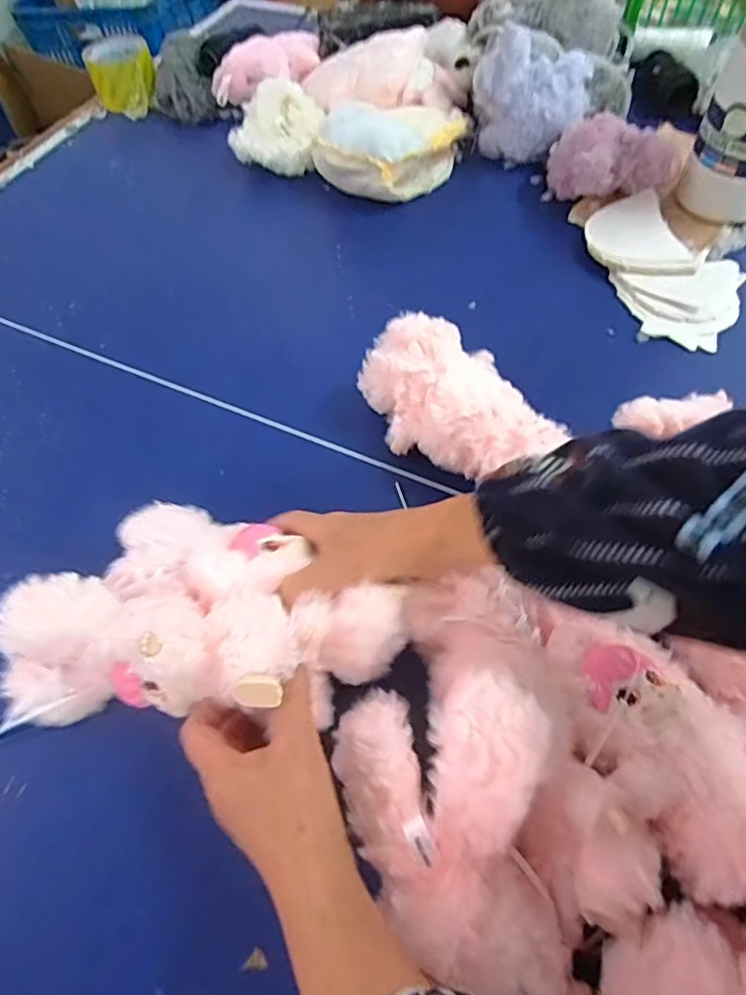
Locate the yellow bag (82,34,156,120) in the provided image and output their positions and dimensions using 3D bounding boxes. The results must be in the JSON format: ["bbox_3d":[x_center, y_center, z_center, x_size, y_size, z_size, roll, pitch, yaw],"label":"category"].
[{"bbox_3d":[-0.349,-0.596,0.797,0.090,0.074,0.118,-18,60,-7],"label":"yellow bag"}]

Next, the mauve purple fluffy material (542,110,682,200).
[{"bbox_3d":[0.259,-0.365,0.605,0.128,0.056,0.081,2,60,4],"label":"mauve purple fluffy material"}]

